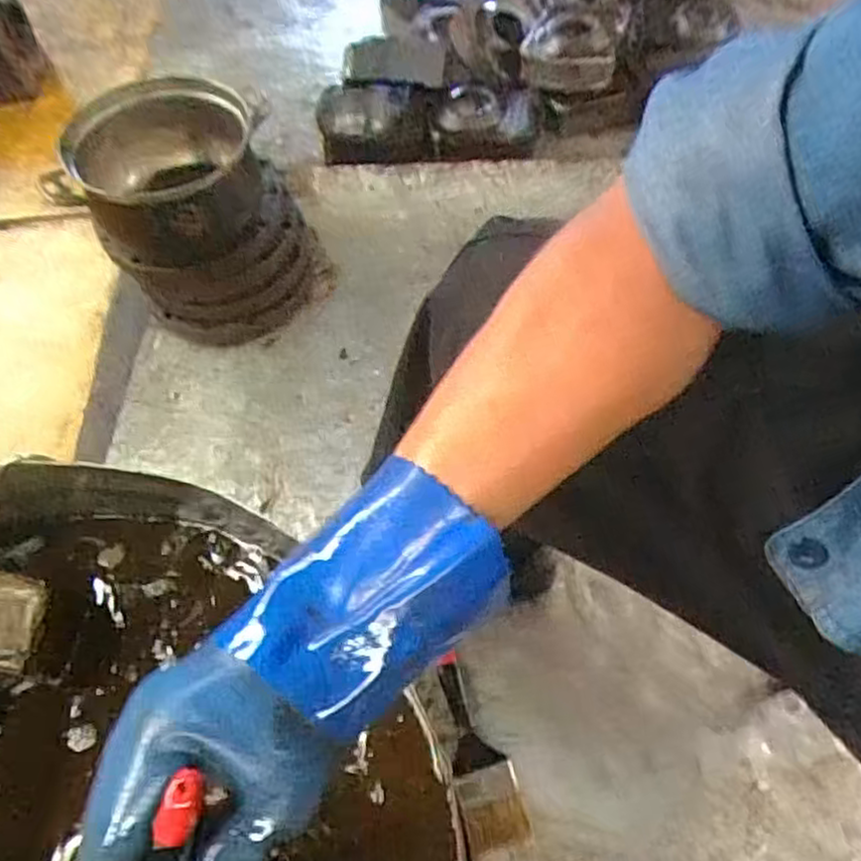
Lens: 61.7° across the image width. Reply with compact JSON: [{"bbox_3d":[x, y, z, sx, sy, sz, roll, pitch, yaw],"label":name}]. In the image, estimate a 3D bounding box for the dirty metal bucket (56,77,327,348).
[{"bbox_3d":[-0.321,-0.316,1.033,0.261,0.286,0.258,-2,58,4],"label":"dirty metal bucket"}]

